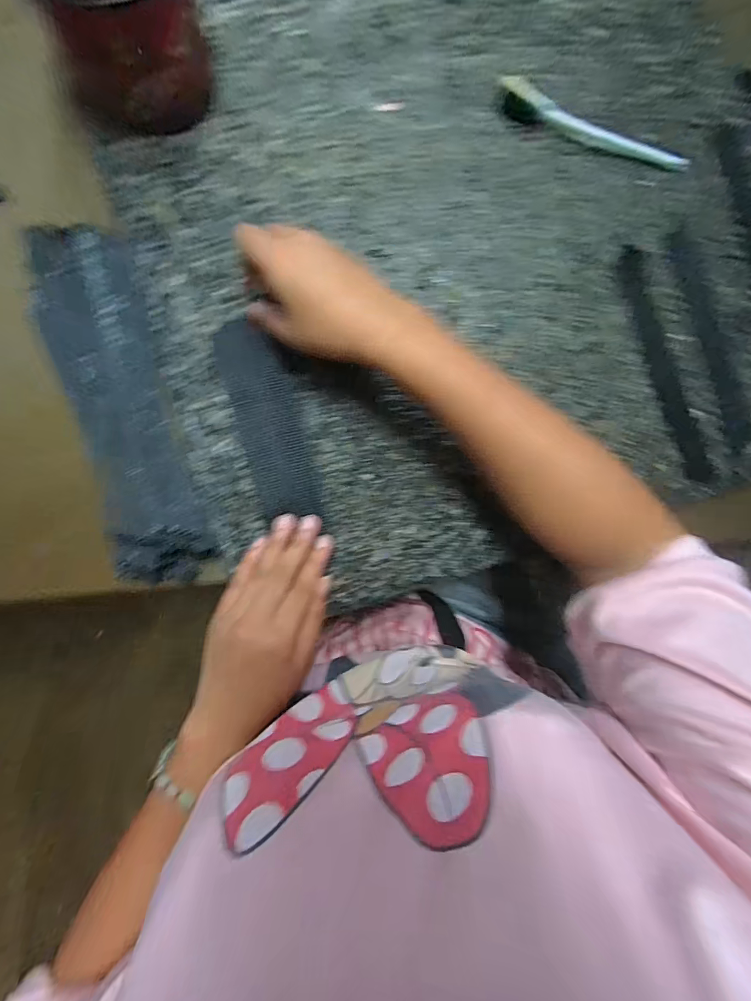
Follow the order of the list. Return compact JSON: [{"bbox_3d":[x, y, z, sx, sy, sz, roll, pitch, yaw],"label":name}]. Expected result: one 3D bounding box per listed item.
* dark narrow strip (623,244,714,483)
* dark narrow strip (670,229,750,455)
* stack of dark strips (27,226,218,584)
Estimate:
[{"bbox_3d":[0.255,-0.120,0.378,0.027,0.005,0.212,-17,89,-8],"label":"dark narrow strip"},{"bbox_3d":[0.303,-0.143,0.382,0.027,0.006,0.200,-15,88,-8],"label":"dark narrow strip"},{"bbox_3d":[-0.177,-0.063,0.299,0.072,0.035,0.243,-16,88,-8],"label":"stack of dark strips"}]

